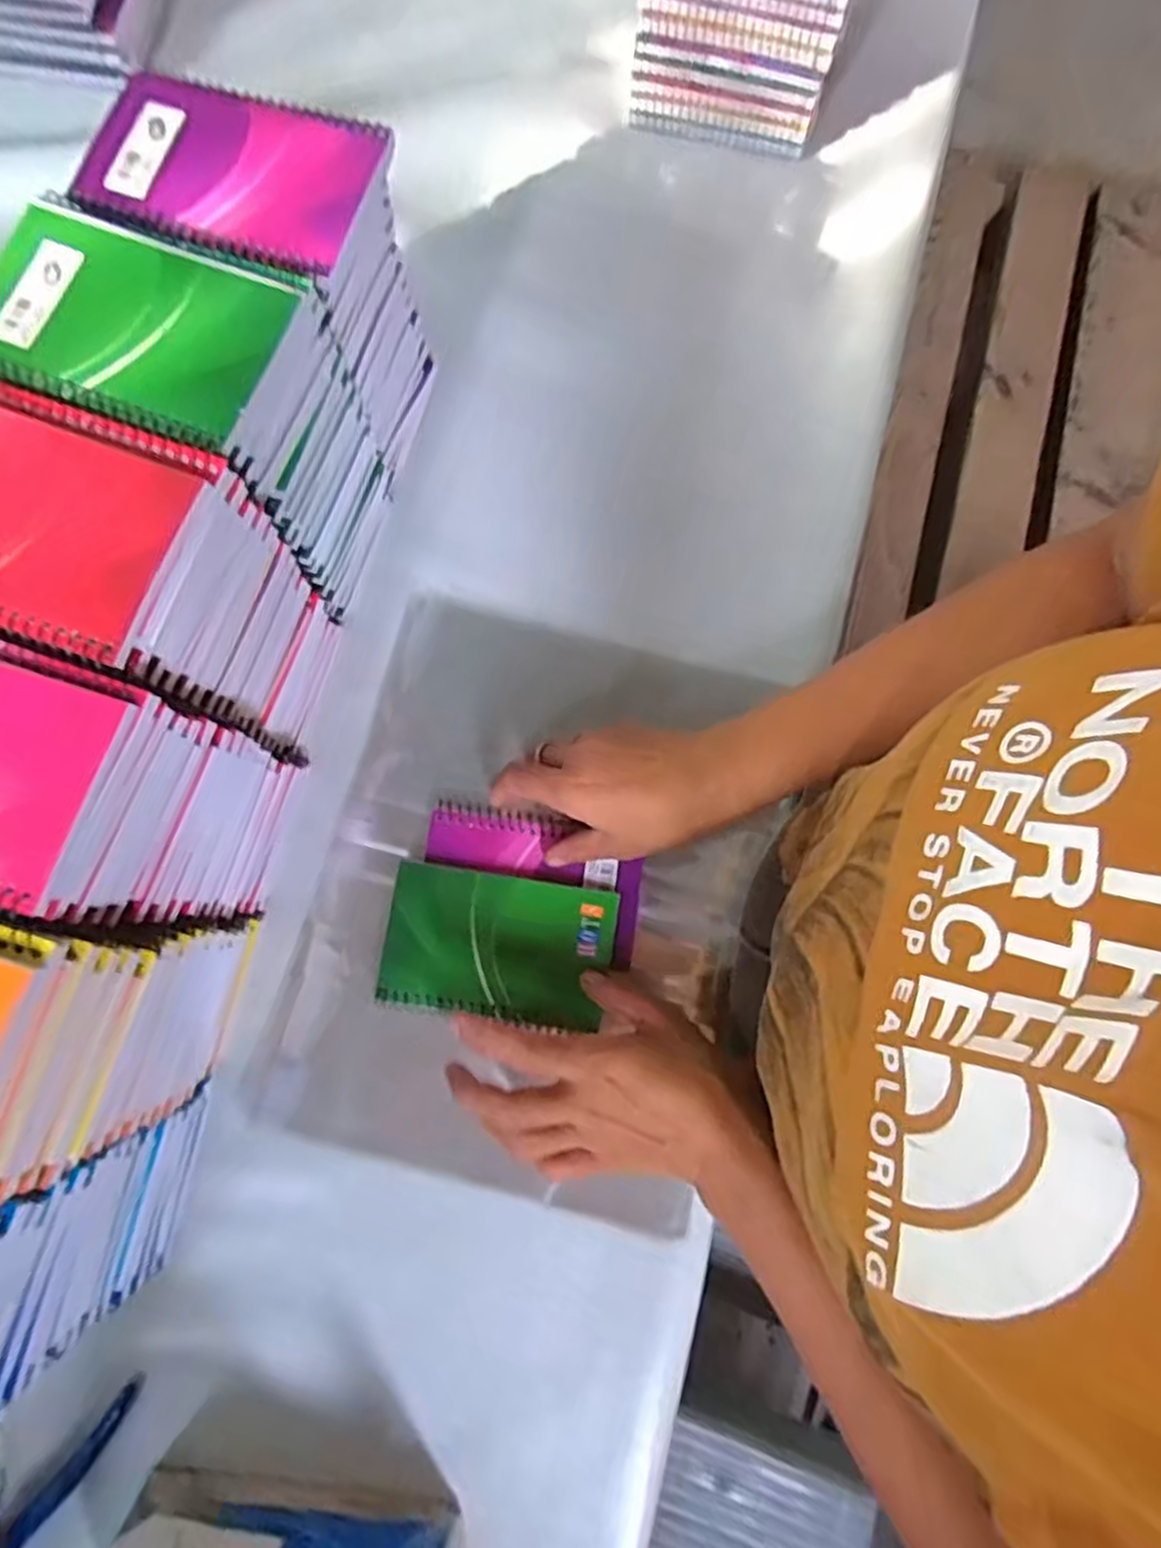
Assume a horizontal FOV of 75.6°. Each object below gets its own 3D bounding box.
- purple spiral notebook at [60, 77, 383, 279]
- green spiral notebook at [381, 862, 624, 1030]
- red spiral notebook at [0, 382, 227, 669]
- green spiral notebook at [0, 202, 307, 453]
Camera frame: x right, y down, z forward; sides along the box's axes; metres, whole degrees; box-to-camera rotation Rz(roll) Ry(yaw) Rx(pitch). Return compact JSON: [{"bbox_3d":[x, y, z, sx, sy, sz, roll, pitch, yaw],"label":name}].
[{"bbox_3d":[-0.163,-0.283,0.349,0.128,0.012,0.096,14,79,0],"label":"purple spiral notebook"},{"bbox_3d":[-0.048,0.098,0.434,0.127,0.005,0.079,8,79,0],"label":"green spiral notebook"},{"bbox_3d":[-0.219,-0.104,0.291,0.127,0.009,0.094,18,80,2],"label":"red spiral notebook"},{"bbox_3d":[-0.197,-0.191,0.318,0.126,0.007,0.083,19,79,1],"label":"green spiral notebook"}]

